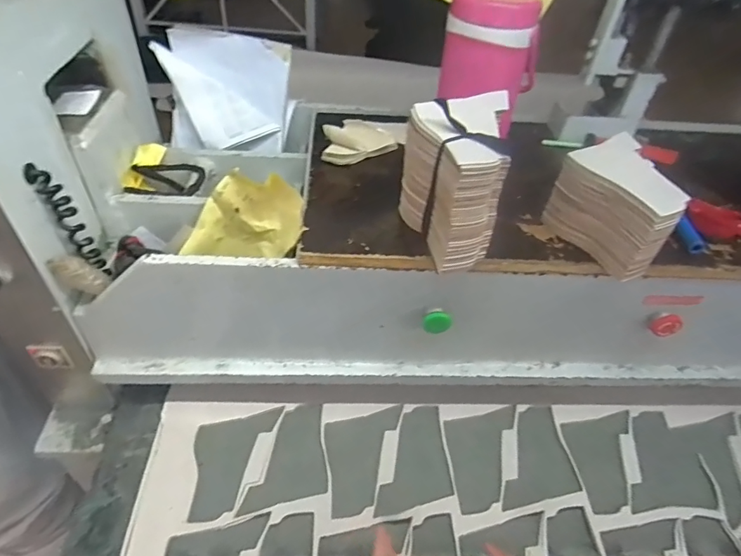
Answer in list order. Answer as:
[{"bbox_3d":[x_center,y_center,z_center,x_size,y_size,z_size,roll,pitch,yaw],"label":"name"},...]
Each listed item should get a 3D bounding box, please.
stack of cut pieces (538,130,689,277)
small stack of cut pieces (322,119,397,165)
[{"bbox_3d":[0.308,-0.090,0.582,0.115,0.098,0.147,-21,51,-25],"label":"stack of cut pieces"},{"bbox_3d":[-0.023,-0.213,0.738,0.113,0.032,0.065,-16,49,-21],"label":"small stack of cut pieces"}]

